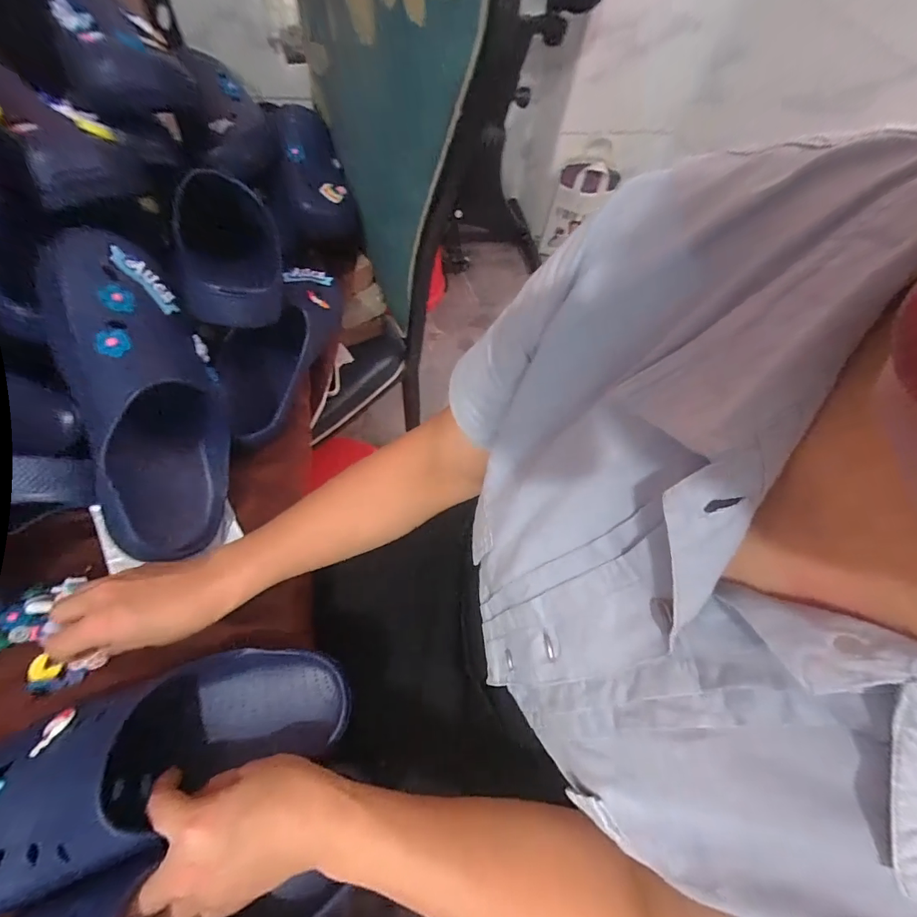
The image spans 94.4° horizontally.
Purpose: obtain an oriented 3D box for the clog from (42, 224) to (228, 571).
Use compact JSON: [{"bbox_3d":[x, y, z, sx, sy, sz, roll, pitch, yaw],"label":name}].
[{"bbox_3d":[-0.296,-0.050,0.390,0.110,0.105,0.293,-8,106,-9],"label":"clog"}]

